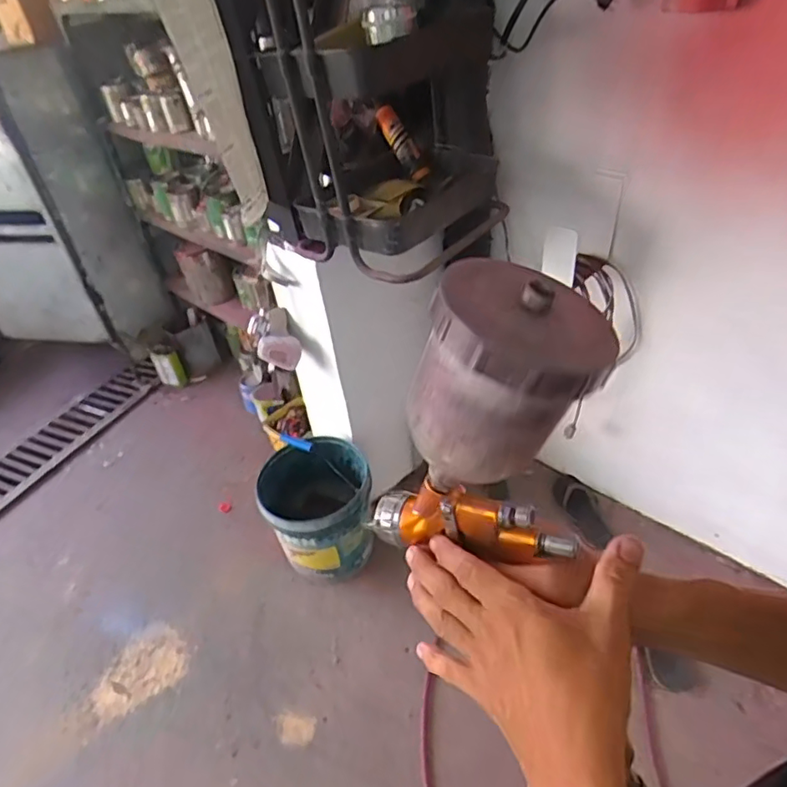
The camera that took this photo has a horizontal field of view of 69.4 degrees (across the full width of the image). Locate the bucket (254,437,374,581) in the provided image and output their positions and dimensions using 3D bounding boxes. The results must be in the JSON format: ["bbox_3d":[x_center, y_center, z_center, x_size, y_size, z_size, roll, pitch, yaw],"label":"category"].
[{"bbox_3d":[-0.212,0.328,1.597,0.287,0.284,0.288,-4,39,3],"label":"bucket"}]

